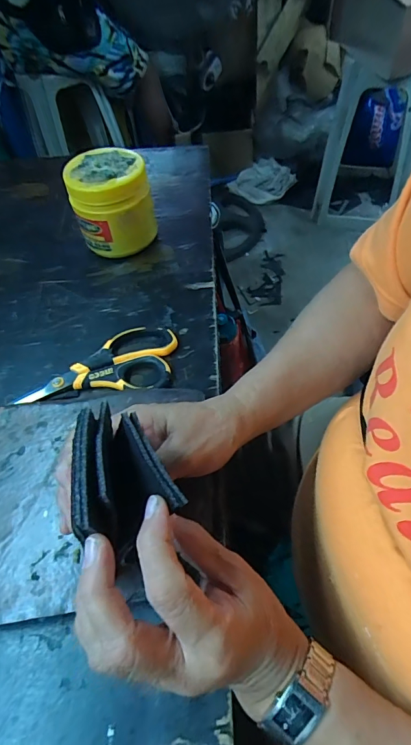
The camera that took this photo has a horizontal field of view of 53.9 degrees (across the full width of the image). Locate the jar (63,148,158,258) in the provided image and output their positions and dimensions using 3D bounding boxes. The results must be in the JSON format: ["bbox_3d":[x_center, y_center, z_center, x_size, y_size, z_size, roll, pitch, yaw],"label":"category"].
[{"bbox_3d":[-0.110,-0.200,0.494,0.094,0.102,0.075,-15,55,-6],"label":"jar"}]

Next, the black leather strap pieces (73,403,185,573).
[{"bbox_3d":[-0.048,0.056,0.216,0.048,0.037,0.064,-31,58,-16],"label":"black leather strap pieces"}]

